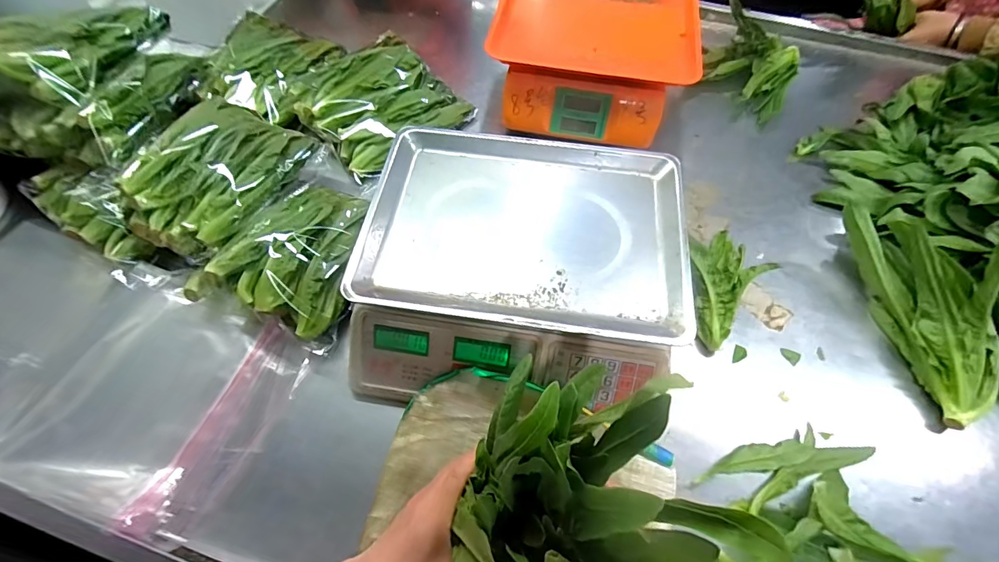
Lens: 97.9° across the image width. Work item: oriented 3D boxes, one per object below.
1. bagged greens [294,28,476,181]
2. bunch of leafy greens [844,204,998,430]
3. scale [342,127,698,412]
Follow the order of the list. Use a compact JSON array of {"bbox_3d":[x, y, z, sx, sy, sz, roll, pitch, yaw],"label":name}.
[{"bbox_3d":[-0.182,-0.274,0.665,0.216,0.062,0.186,-39,68,-19],"label":"bagged greens"},{"bbox_3d":[0.501,0.019,0.500,0.061,0.117,0.252,-8,62,-5],"label":"bunch of leafy greens"},{"bbox_3d":[0.025,-0.015,0.507,0.348,0.109,0.301,5,61,3],"label":"scale"}]

